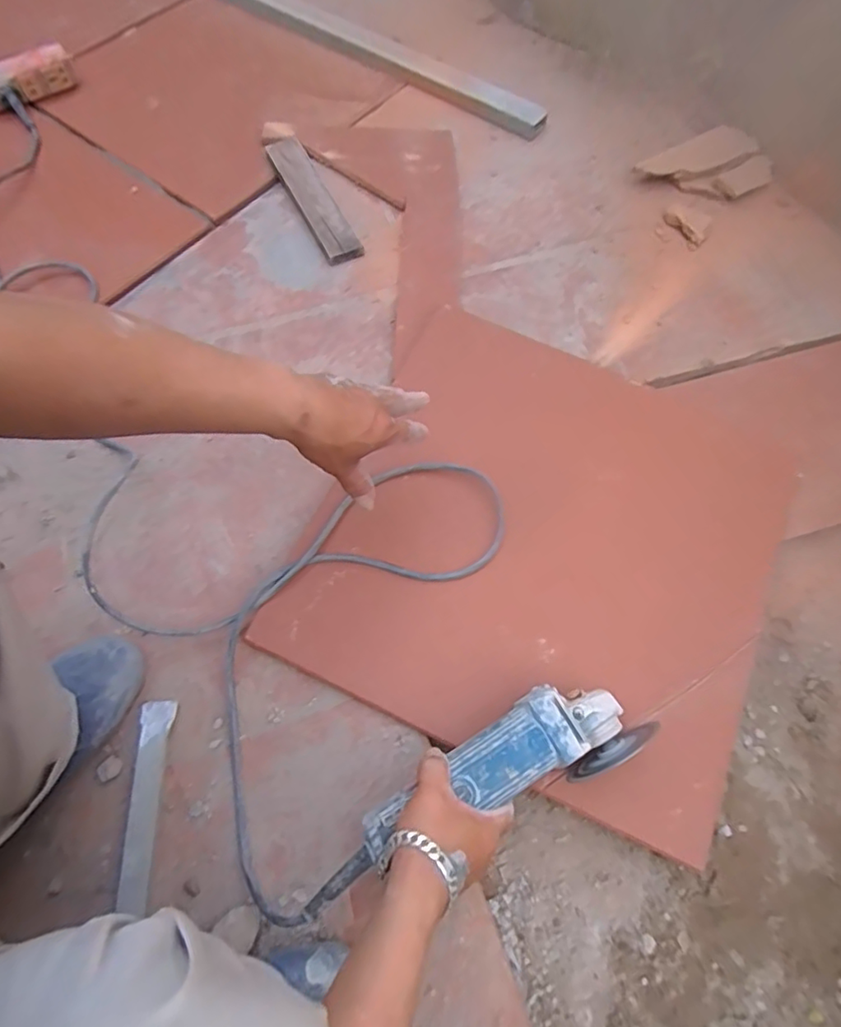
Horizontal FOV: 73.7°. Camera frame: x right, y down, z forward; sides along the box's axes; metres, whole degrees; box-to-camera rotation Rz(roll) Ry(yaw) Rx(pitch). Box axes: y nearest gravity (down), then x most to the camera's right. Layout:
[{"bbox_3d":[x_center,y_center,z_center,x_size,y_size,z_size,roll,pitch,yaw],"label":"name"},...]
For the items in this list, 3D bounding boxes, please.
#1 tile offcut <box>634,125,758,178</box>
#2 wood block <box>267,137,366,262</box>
[{"bbox_3d":[0.446,-0.568,0.898,0.212,0.022,0.070,-30,69,-14],"label":"tile offcut"},{"bbox_3d":[-0.162,-0.474,0.834,0.057,0.018,0.264,-23,67,-11],"label":"wood block"}]

